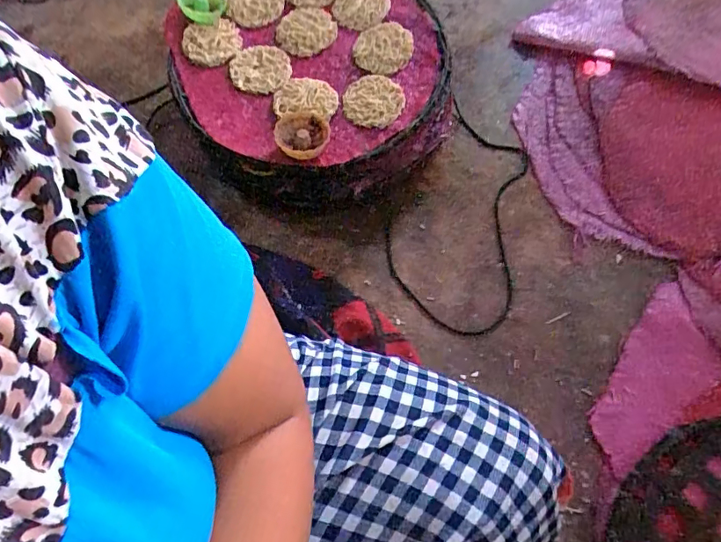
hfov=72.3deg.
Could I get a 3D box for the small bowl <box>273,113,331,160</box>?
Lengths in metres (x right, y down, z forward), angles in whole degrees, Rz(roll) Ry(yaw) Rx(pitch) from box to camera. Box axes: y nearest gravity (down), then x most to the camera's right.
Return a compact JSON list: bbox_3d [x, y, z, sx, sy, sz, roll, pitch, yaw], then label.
[{"bbox_3d":[-0.066,-0.157,0.562,0.061,0.017,0.060,-1,68,2],"label":"small bowl"}]

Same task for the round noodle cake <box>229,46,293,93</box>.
[{"bbox_3d":[-0.127,-0.253,0.623,0.075,0.014,0.066,-1,68,2],"label":"round noodle cake"}]

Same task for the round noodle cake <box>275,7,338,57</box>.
[{"bbox_3d":[-0.069,-0.315,0.646,0.079,0.031,0.064,5,68,5],"label":"round noodle cake"}]

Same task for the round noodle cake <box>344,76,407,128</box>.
[{"bbox_3d":[0.016,-0.205,0.595,0.073,0.016,0.069,-1,68,2],"label":"round noodle cake"}]

